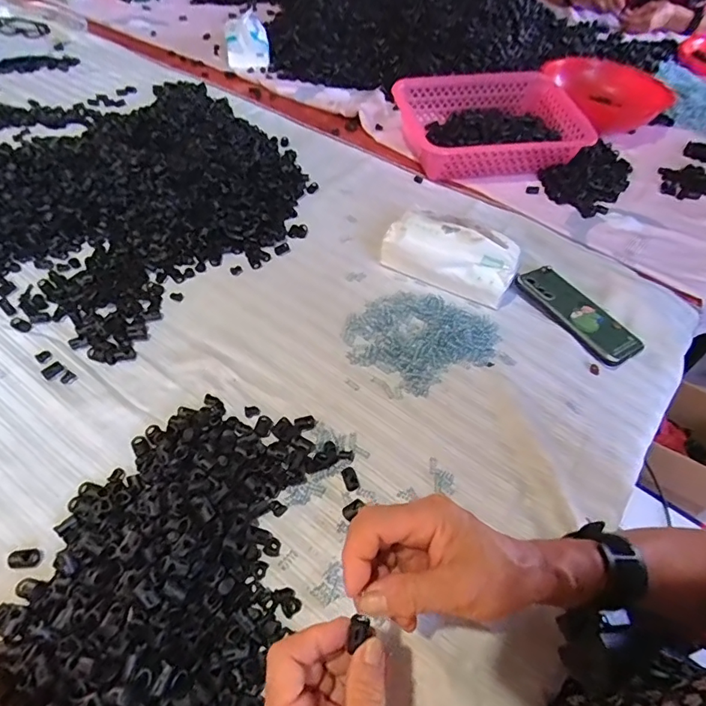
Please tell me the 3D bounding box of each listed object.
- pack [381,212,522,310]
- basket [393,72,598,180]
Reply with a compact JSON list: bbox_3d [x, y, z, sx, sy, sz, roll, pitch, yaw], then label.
[{"bbox_3d":[0.128,-0.130,0.621,0.165,0.069,0.080,28,54,17],"label":"pack"},{"bbox_3d":[0.246,-0.404,0.861,0.325,0.101,0.192,-12,53,-13],"label":"basket"}]

